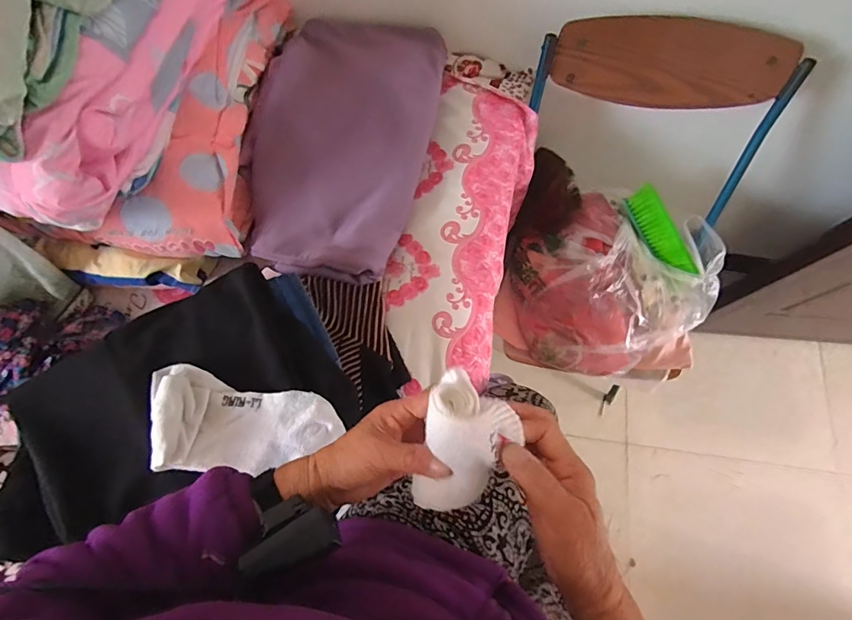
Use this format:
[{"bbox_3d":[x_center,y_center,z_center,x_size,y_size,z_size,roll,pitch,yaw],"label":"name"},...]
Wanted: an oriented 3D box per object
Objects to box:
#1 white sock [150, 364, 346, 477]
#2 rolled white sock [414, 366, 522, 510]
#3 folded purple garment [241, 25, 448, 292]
[{"bbox_3d":[-0.201,0.124,0.475,0.207,0.040,0.112,4,72,0],"label":"white sock"},{"bbox_3d":[0.030,0.108,0.323,0.065,0.048,0.112,11,113,2],"label":"rolled white sock"},{"bbox_3d":[-0.137,-0.277,0.676,0.272,0.061,0.463,12,72,3],"label":"folded purple garment"}]

